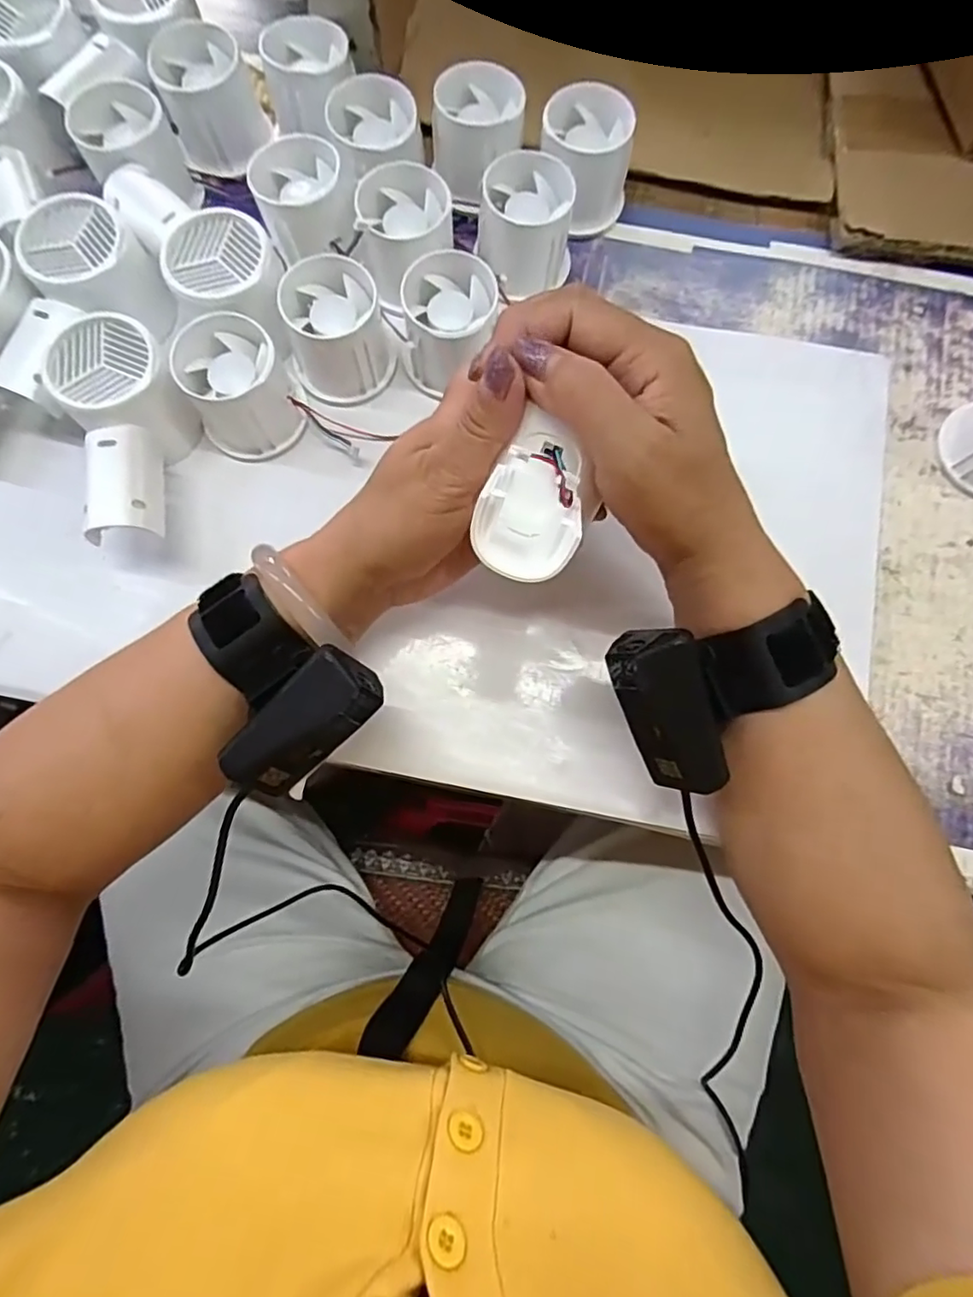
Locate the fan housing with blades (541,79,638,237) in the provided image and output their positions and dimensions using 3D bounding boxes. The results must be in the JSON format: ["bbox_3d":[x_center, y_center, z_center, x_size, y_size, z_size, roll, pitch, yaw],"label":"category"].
[{"bbox_3d":[0.057,-0.287,0.359,0.051,0.053,0.046,41,80,8],"label":"fan housing with blades"}]

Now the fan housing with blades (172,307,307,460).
[{"bbox_3d":[-0.131,-0.140,0.324,0.055,0.047,0.056,0,77,-1],"label":"fan housing with blades"}]

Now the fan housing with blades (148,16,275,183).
[{"bbox_3d":[-0.163,-0.327,0.364,0.055,0.047,0.061,-17,78,-5],"label":"fan housing with blades"}]

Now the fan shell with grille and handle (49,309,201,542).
[{"bbox_3d":[-0.184,-0.110,0.318,0.057,0.053,0.110,-12,78,-4],"label":"fan shell with grille and handle"}]

